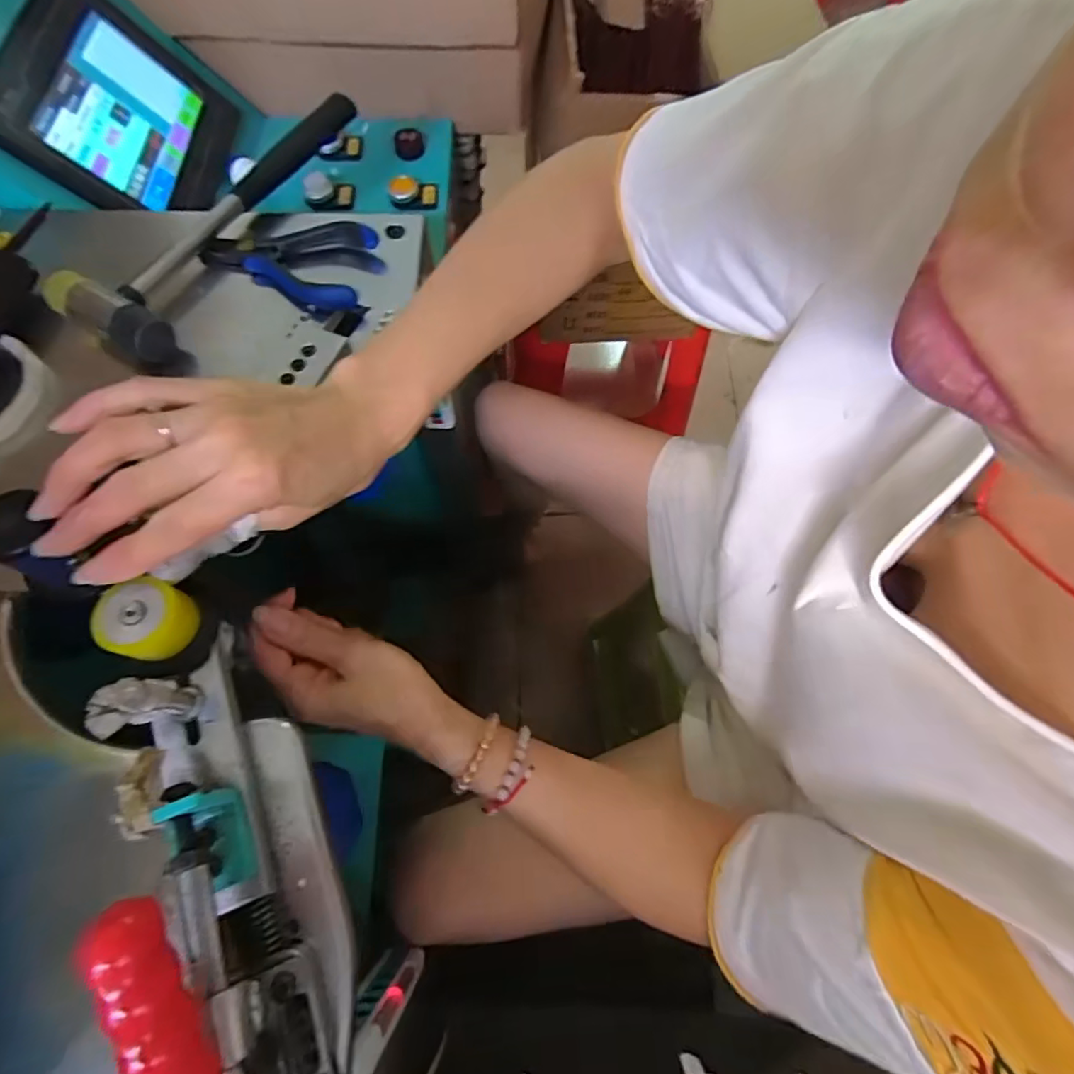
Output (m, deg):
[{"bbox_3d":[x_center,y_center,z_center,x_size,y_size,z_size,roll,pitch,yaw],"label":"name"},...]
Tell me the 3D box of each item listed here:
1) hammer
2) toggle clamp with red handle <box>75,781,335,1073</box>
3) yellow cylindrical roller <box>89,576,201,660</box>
[{"bbox_3d":[-0.219,-0.227,0.395,0.079,0.040,0.260,22,69,8],"label":"hammer"},{"bbox_3d":[-0.110,0.167,0.198,0.031,0.083,0.152,-20,70,-9],"label":"toggle clamp with red handle"},{"bbox_3d":[-0.181,0.038,0.261,0.037,0.019,0.034,0,68,-1],"label":"yellow cylindrical roller"}]

